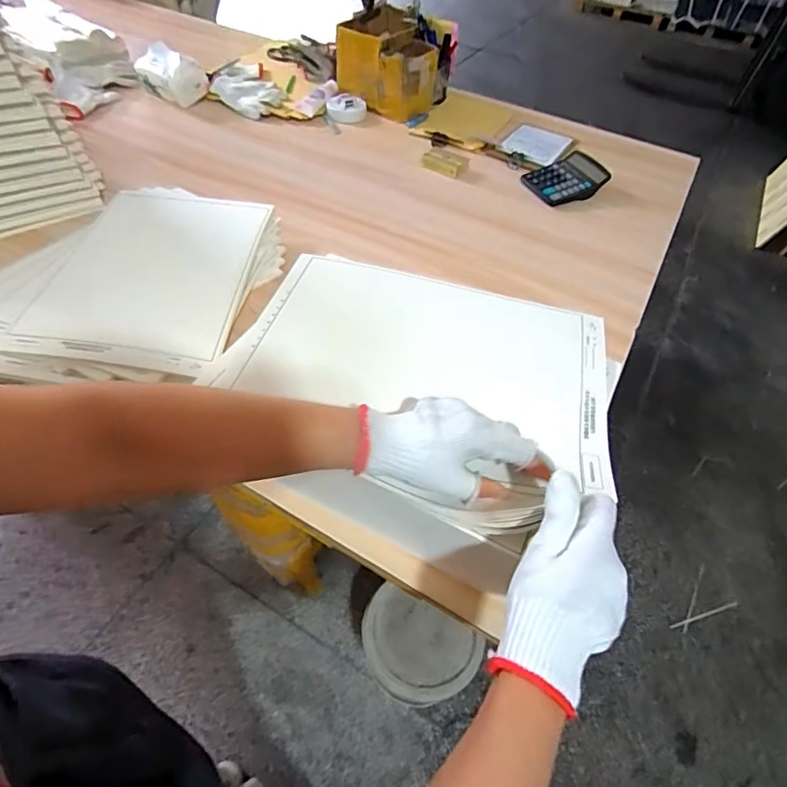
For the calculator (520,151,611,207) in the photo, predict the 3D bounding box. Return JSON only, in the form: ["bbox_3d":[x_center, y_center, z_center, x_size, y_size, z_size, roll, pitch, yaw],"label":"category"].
[{"bbox_3d":[0.360,-0.451,1.016,0.153,0.036,0.127,-15,55,-13],"label":"calculator"}]

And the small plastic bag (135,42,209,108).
[{"bbox_3d":[-0.535,-0.766,1.179,0.144,0.094,0.117,39,61,24],"label":"small plastic bag"}]

